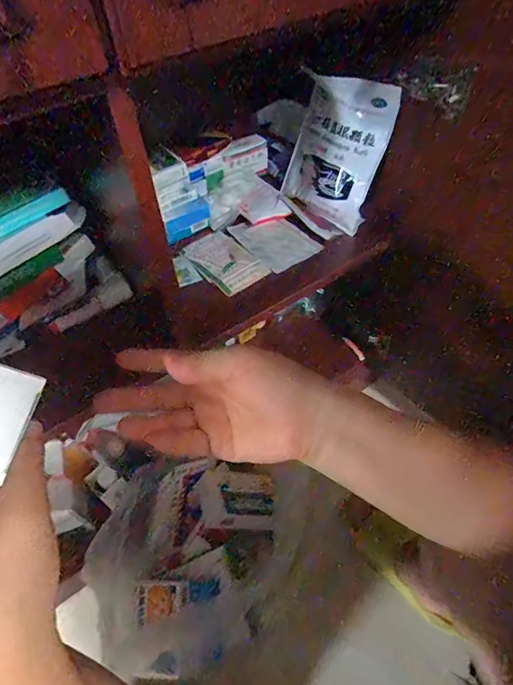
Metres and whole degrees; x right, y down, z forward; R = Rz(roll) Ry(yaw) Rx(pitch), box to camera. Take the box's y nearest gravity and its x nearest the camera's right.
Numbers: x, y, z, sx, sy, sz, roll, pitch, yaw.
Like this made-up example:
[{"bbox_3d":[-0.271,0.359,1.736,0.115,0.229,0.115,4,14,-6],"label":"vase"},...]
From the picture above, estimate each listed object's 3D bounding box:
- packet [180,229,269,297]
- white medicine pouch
[{"bbox_3d":[-0.046,-0.127,0.654,0.086,0.013,0.136,-38,59,-21],"label":"packet"},{"bbox_3d":[0.121,-0.298,0.672,0.151,0.219,0.041,28,38,20],"label":"white medicine pouch"}]

